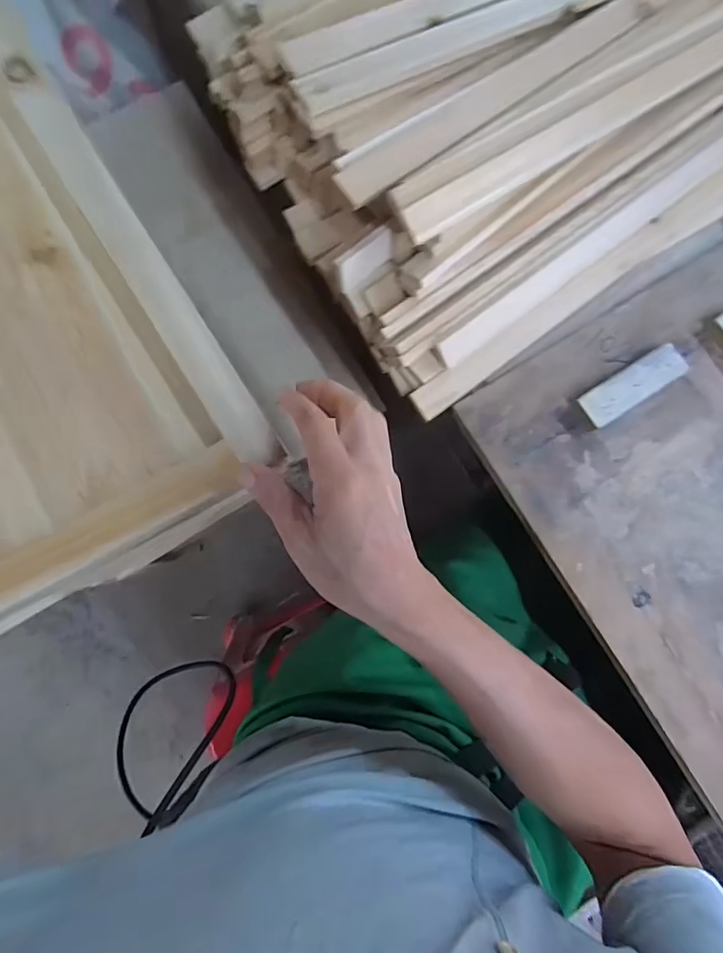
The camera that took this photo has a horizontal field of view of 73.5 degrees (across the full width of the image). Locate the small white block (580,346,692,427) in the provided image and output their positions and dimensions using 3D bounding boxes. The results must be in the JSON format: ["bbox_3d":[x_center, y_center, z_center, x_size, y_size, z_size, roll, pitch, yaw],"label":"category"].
[{"bbox_3d":[0.238,-0.080,0.424,0.100,0.019,0.031,-32,84,-8],"label":"small white block"}]

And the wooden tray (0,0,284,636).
[{"bbox_3d":[-0.262,-0.123,0.305,0.242,0.033,0.426,-33,82,-4],"label":"wooden tray"}]

